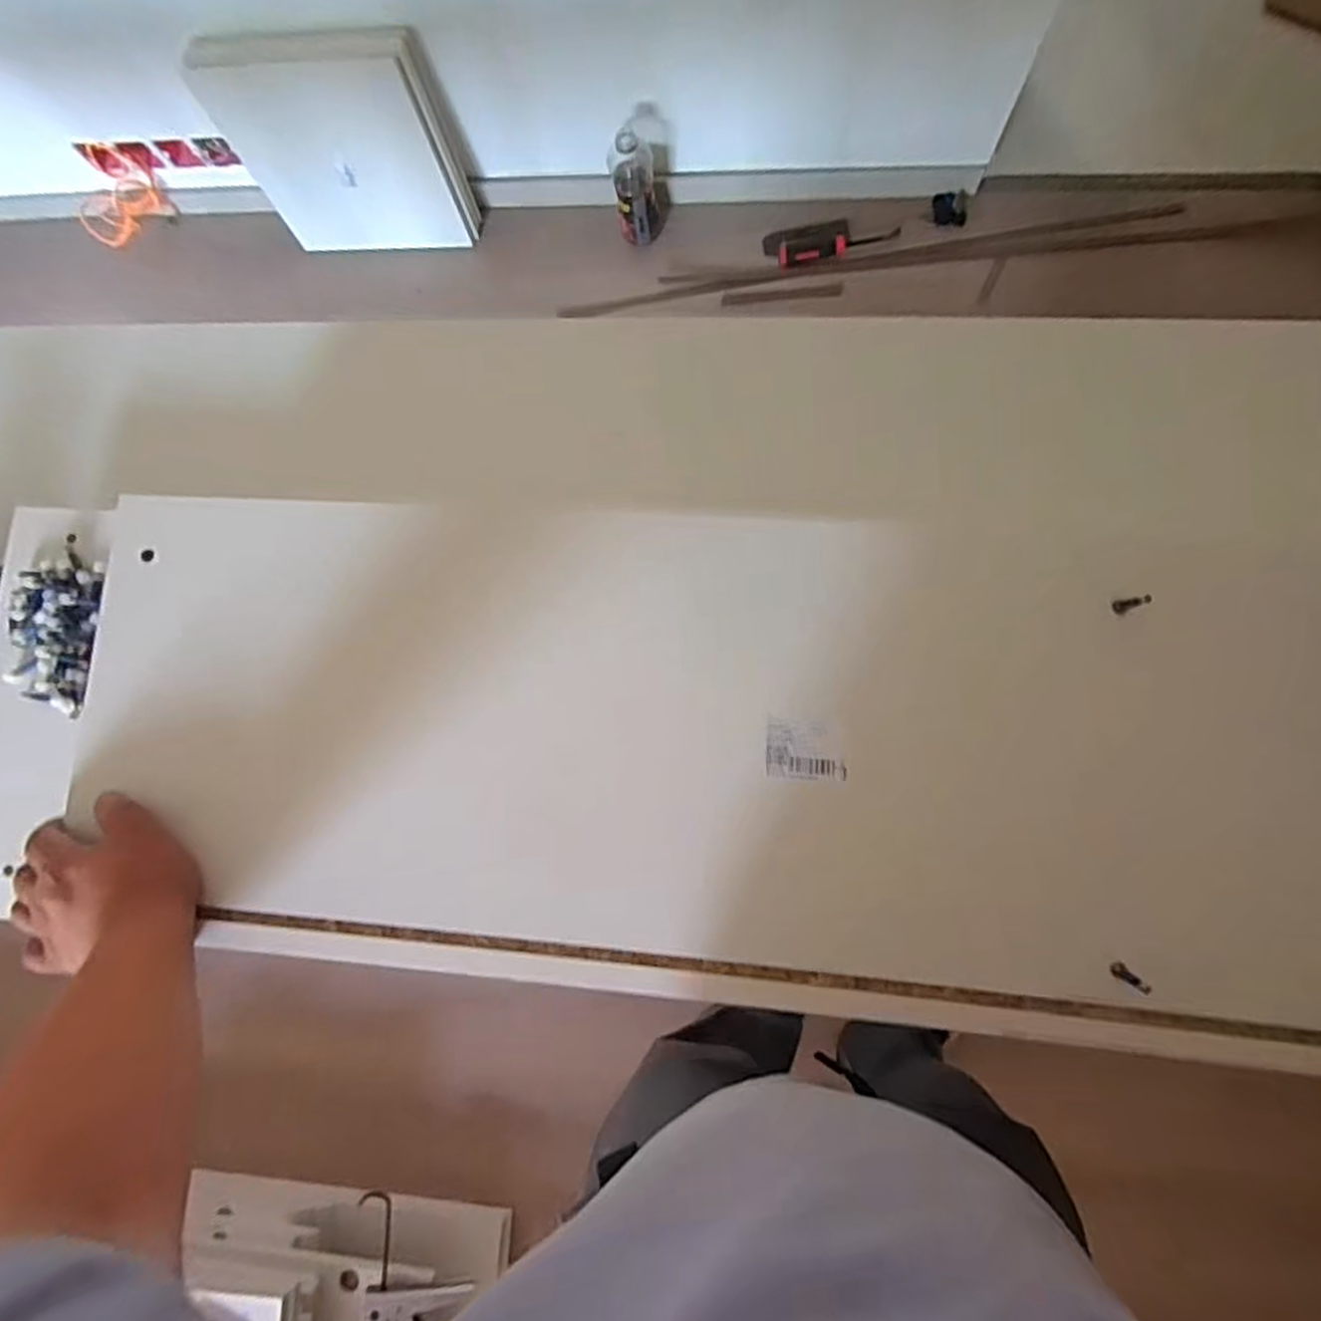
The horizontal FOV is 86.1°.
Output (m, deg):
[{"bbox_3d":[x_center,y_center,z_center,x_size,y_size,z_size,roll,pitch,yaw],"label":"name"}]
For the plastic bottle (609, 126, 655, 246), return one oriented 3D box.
[{"bbox_3d":[-0.056,-0.996,1.495,0.085,0.225,0.087,-1,83,5],"label":"plastic bottle"}]

